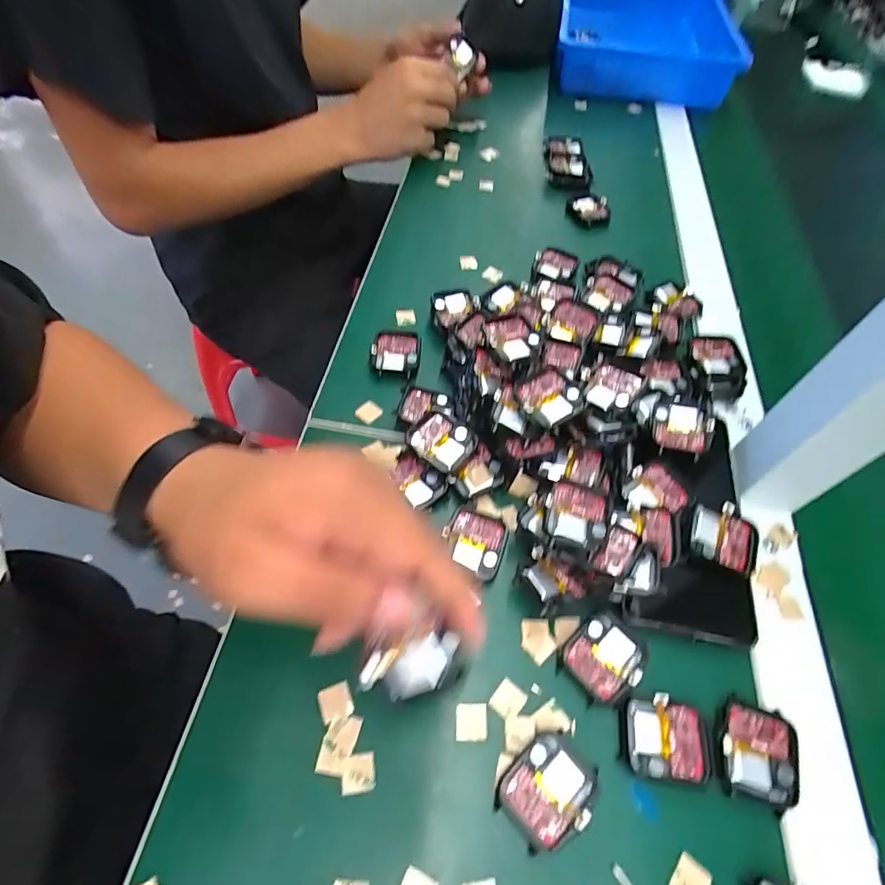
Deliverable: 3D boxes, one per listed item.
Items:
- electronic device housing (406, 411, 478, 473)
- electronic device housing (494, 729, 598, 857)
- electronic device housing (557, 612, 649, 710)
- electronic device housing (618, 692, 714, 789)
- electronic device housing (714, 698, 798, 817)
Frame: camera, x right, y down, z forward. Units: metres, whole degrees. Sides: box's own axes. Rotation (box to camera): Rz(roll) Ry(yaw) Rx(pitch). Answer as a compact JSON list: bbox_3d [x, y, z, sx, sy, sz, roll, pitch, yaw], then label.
[{"bbox_3d":[-0.002,0.000,0.337,0.042,0.012,0.037,30,61,16],"label":"electronic device housing"},{"bbox_3d":[0.051,0.168,0.239,0.046,0.010,0.037,-37,66,-22],"label":"electronic device housing"},{"bbox_3d":[0.090,0.119,0.273,0.043,0.005,0.037,-34,64,-21],"label":"electronic device housing"},{"bbox_3d":[0.114,0.151,0.251,0.043,0.006,0.036,10,58,4],"label":"electronic device housing"},{"bbox_3d":[0.158,0.157,0.249,0.038,0.004,0.043,18,59,10],"label":"electronic device housing"}]

